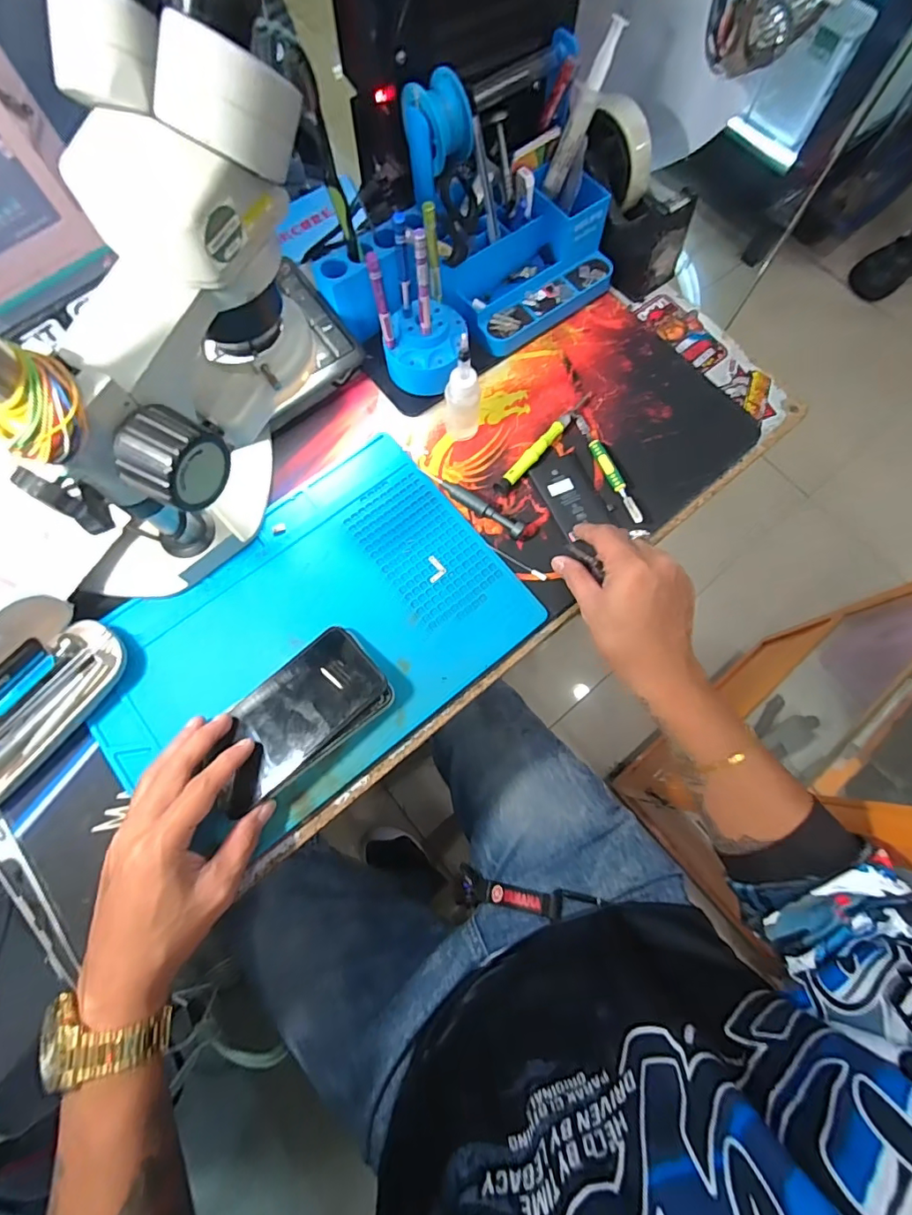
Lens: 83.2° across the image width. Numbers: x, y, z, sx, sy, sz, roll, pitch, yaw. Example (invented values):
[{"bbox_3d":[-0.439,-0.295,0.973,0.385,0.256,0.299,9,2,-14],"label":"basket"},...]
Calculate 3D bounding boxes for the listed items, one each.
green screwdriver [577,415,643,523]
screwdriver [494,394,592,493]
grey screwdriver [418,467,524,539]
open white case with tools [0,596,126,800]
[{"bbox_3d":[0.136,-0.126,0.460,0.010,0.012,0.117,-21,76,-6],"label":"green screwdriver"},{"bbox_3d":[0.082,-0.154,0.470,0.015,0.013,0.135,38,77,9],"label":"screwdriver"},{"bbox_3d":[0.013,-0.095,0.455,0.108,0.008,0.013,35,91,14],"label":"grey screwdriver"},{"bbox_3d":[-0.335,0.069,0.375,0.083,0.063,0.162,36,77,9],"label":"open white case with tools"}]

